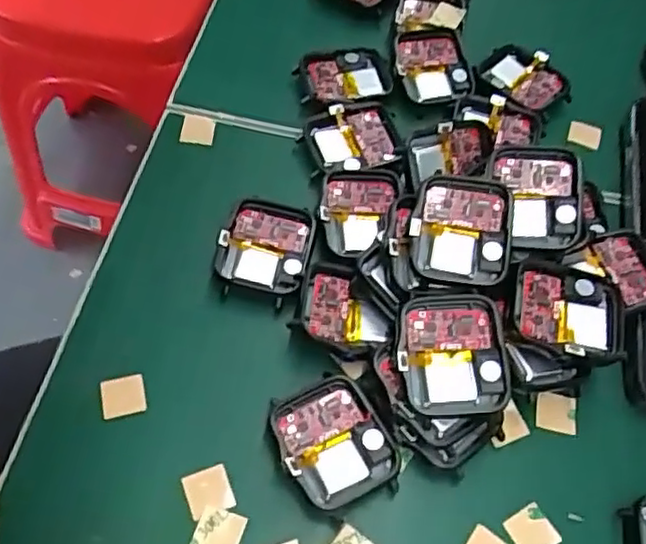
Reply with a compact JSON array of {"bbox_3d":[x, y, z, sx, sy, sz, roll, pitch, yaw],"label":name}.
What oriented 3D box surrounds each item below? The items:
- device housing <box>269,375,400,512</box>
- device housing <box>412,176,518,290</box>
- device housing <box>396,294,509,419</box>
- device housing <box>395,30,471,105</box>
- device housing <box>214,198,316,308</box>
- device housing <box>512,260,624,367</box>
[{"bbox_3d":[0.004,0.062,0.242,0.037,0.011,0.046,-24,63,-17],"label":"device housing"},{"bbox_3d":[0.053,-0.017,0.259,0.037,0.008,0.041,10,79,5],"label":"device housing"},{"bbox_3d":[0.045,0.029,0.241,0.037,0.009,0.044,-1,72,-1],"label":"device housing"},{"bbox_3d":[0.055,-0.105,0.340,0.037,0.012,0.041,-6,59,-7],"label":"device housing"},{"bbox_3d":[-0.024,-0.009,0.283,0.036,0.012,0.044,10,58,3],"label":"device housing"},{"bbox_3d":[0.093,0.015,0.255,0.042,0.006,0.038,17,61,1],"label":"device housing"}]

